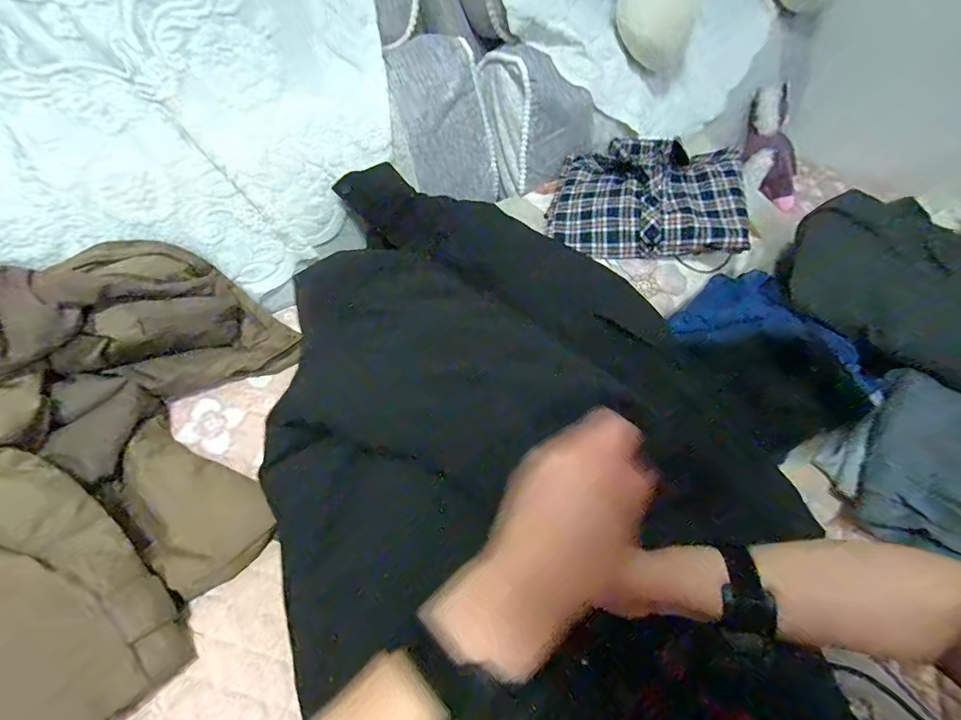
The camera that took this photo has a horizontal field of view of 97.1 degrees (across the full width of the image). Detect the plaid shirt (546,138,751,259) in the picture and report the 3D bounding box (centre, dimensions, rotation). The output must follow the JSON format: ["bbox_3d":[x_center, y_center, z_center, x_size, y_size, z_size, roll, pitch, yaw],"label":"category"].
[{"bbox_3d":[0.267,-0.284,0.699,0.274,0.093,0.274,10,49,9],"label":"plaid shirt"}]

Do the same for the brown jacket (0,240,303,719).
[{"bbox_3d":[-0.417,0.042,0.465,0.477,0.182,0.441,0,48,0],"label":"brown jacket"}]

